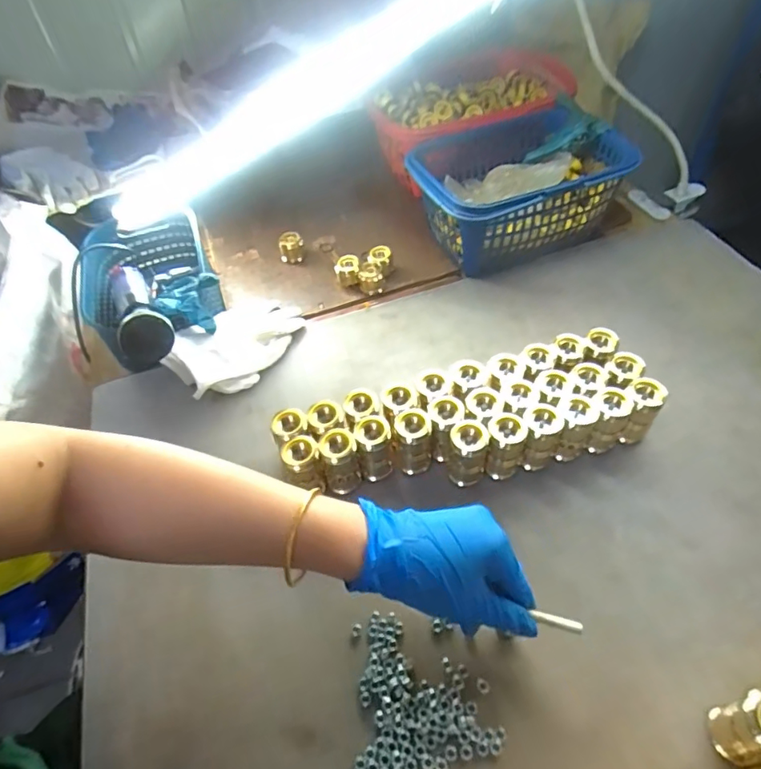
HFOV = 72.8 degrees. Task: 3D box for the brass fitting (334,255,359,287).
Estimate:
[{"bbox_3d":[-0.043,-0.145,0.666,0.028,0.033,0.029,3,50,6],"label":"brass fitting"}]

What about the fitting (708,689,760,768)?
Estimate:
[{"bbox_3d":[0.230,0.212,0.318,0.026,0.062,0.032,-13,50,-7],"label":"fitting"}]

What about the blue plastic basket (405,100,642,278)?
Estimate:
[{"bbox_3d":[0.171,-0.247,0.672,0.256,0.133,0.191,-17,51,-11],"label":"blue plastic basket"}]

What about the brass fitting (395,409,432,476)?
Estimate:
[{"bbox_3d":[0.030,0.054,0.469,0.031,0.065,0.030,0,49,4],"label":"brass fitting"}]

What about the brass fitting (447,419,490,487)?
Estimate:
[{"bbox_3d":[0.077,0.061,0.458,0.031,0.063,0.029,3,50,6],"label":"brass fitting"}]

